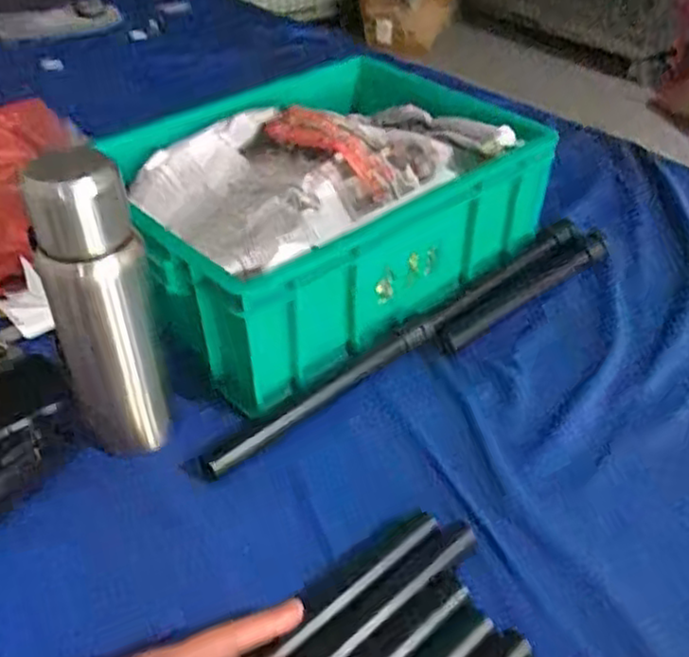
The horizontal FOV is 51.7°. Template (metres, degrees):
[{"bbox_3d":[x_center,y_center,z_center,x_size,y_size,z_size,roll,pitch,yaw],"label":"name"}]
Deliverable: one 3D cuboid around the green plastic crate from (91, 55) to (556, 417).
[{"bbox_3d":[-0.021,-0.121,0.738,0.414,0.156,0.291,-27,46,-29],"label":"green plastic crate"}]

